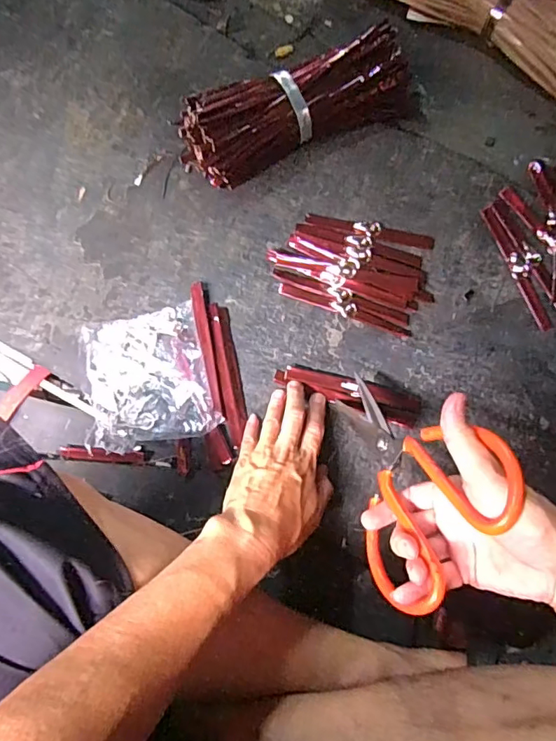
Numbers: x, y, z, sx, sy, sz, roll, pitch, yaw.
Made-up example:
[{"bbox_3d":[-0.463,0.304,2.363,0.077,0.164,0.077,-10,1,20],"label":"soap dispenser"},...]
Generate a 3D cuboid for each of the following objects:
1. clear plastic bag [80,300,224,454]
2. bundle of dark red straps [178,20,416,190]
[{"bbox_3d":[-0.131,0.006,0.518,0.118,0.025,0.135,-12,77,-1],"label":"clear plastic bag"},{"bbox_3d":[0.021,-0.283,0.557,0.264,0.063,0.080,-23,78,-2],"label":"bundle of dark red straps"}]

